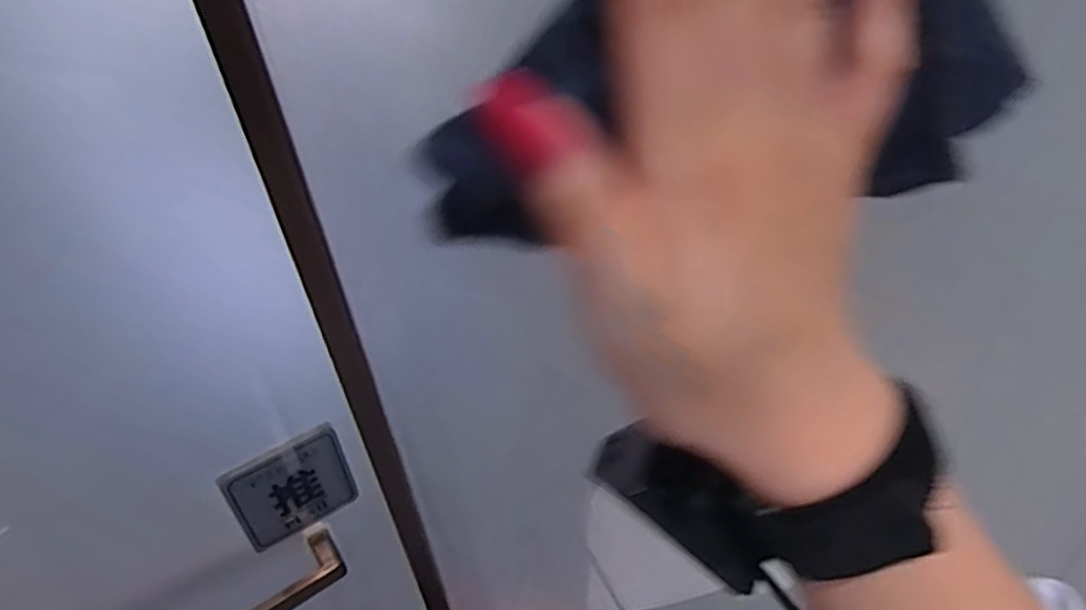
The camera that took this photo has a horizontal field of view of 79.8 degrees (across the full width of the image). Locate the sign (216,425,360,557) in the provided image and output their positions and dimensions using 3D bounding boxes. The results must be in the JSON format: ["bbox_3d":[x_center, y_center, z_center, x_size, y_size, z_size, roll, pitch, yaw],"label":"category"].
[{"bbox_3d":[-0.219,0.162,0.574,0.100,0.100,0.009,-32,43,-29],"label":"sign"}]

